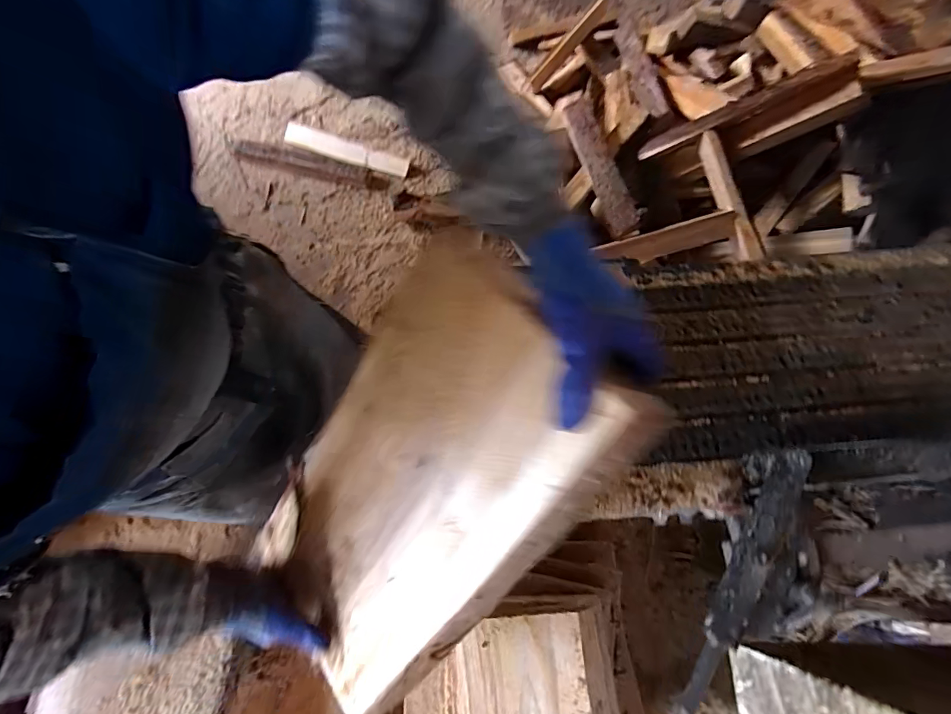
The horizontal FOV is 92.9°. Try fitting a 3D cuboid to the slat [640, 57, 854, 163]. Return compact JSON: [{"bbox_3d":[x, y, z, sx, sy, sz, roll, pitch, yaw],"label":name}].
[{"bbox_3d":[0.742,-0.707,1.305,0.549,0.046,0.074,-9,60,44],"label":"slat"}]

